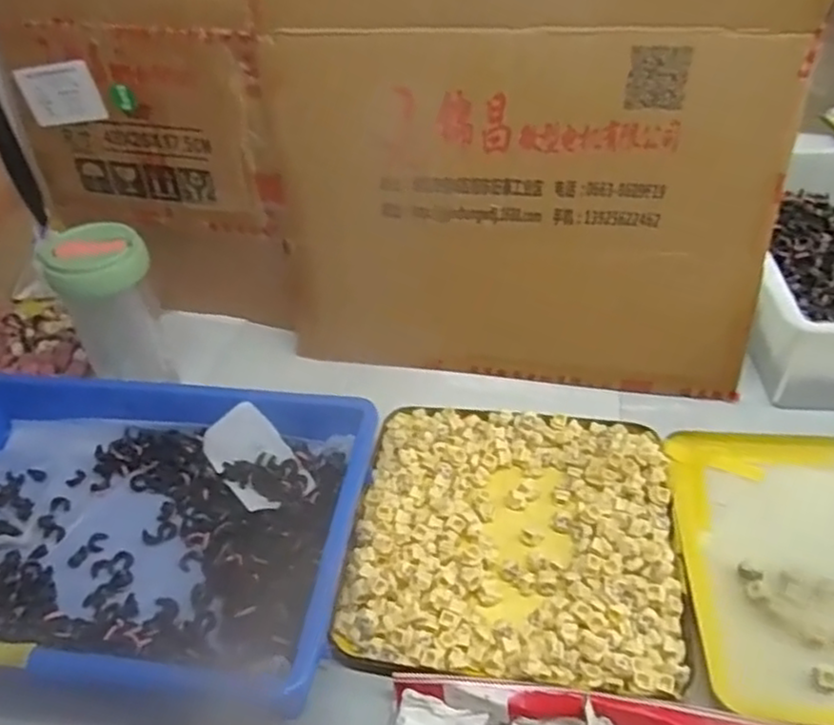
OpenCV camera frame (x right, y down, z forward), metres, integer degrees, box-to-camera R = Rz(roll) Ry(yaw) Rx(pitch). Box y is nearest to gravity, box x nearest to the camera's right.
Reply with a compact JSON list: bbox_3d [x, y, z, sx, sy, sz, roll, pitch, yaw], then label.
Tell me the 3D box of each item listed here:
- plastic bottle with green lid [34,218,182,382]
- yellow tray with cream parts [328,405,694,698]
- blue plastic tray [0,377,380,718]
[{"bbox_3d":[-0.277,-0.047,0.644,0.082,0.147,0.071,-27,45,-26],"label":"plastic bottle with green lid"},{"bbox_3d":[0.074,0.124,0.529,0.237,0.019,0.246,4,43,9],"label":"yellow tray with cream parts"},{"bbox_3d":[-0.228,0.119,0.532,0.369,0.059,0.242,4,40,8],"label":"blue plastic tray"}]

